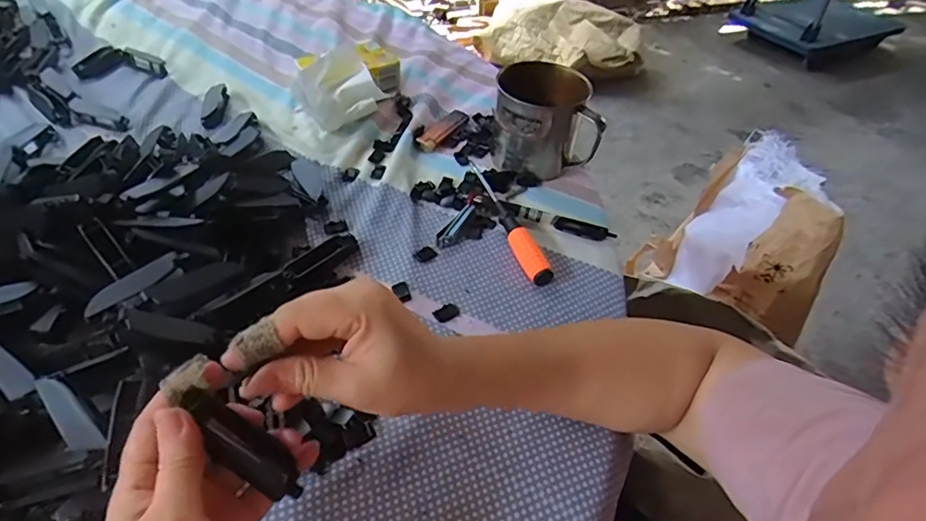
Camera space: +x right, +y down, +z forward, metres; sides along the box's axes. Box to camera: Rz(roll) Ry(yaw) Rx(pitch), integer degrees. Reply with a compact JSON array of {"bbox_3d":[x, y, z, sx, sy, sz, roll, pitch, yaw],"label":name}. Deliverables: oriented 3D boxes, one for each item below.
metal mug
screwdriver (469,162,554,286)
[{"bbox_3d":[0.083,-0.142,0.552,0.102,0.092,0.081,7,46,2],"label":"metal mug"},{"bbox_3d":[0.037,-0.041,0.505,0.017,0.023,0.164,-15,49,-18],"label":"screwdriver"}]

